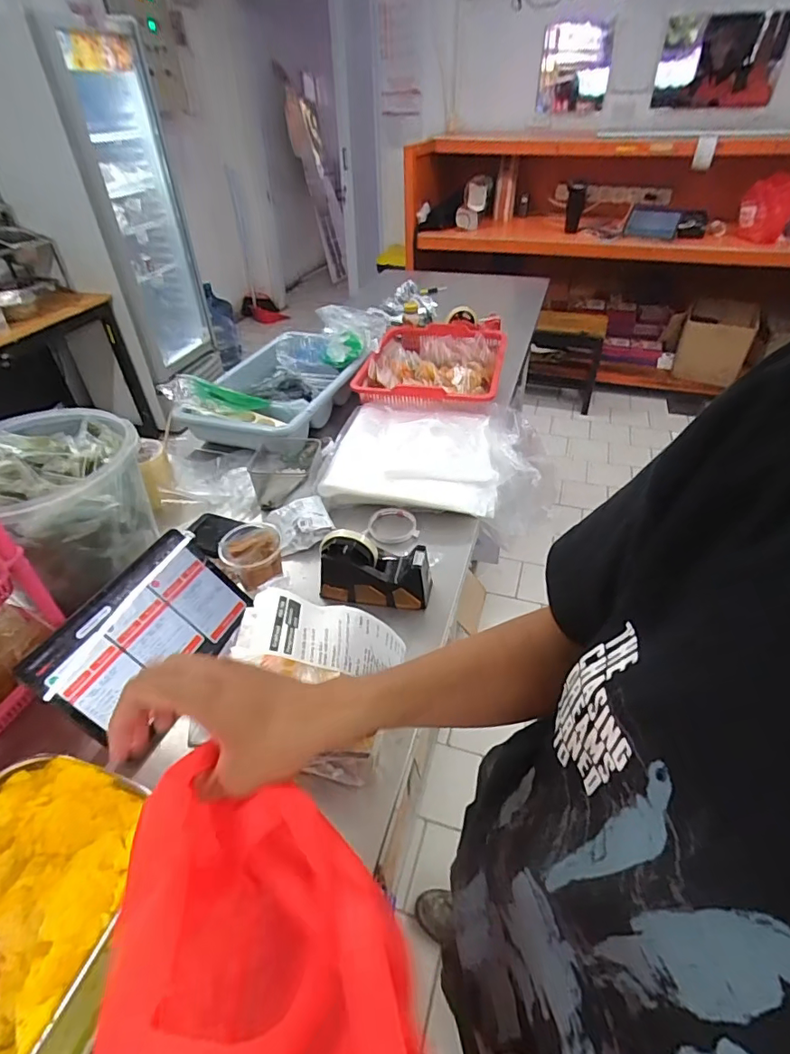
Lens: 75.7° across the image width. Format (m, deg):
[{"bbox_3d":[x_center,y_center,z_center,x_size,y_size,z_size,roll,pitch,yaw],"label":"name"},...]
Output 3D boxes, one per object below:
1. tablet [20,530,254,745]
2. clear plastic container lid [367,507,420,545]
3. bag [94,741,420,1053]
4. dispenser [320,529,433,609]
[{"bbox_3d":[-0.308,0.131,0.647,0.016,0.152,0.252,-28,20,44],"label":"tablet"},{"bbox_3d":[-0.005,-0.003,0.879,0.086,0.013,0.086,-1,40,1],"label":"clear plastic container lid"},{"bbox_3d":[-0.065,0.225,0.264,0.139,0.060,0.203,-7,40,-6],"label":"bag"},{"bbox_3d":[-0.030,0.064,0.740,0.157,0.093,0.070,3,40,6],"label":"dispenser"}]

